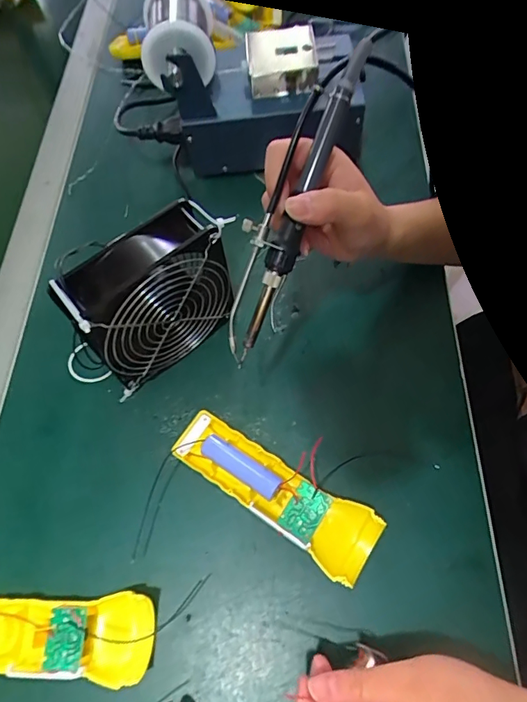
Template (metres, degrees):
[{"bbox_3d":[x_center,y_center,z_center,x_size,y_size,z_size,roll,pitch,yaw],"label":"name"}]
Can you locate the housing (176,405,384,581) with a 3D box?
[{"bbox_3d":[0.007,0.103,0.346,0.163,0.034,0.050,34,71,18],"label":"housing"}]

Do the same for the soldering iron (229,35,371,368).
[{"bbox_3d":[0.015,-0.092,0.292,0.031,0.019,0.209,24,101,11],"label":"soldering iron"}]

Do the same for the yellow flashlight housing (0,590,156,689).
[{"bbox_3d":[-0.158,0.194,0.308,0.168,0.025,0.050,-3,64,3],"label":"yellow flashlight housing"}]

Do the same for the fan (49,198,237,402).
[{"bbox_3d":[-0.082,-0.038,0.365,0.131,0.125,0.044,-41,68,-12],"label":"fan"}]

